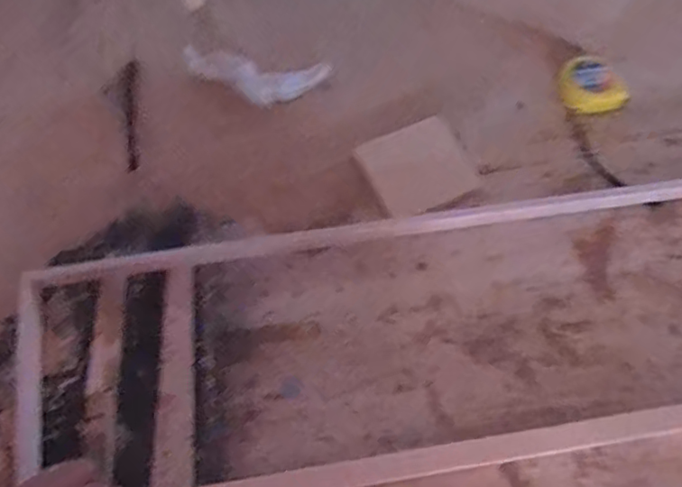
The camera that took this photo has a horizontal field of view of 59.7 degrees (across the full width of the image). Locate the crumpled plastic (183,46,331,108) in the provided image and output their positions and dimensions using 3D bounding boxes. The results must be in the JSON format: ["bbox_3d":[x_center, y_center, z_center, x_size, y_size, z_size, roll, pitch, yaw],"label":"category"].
[{"bbox_3d":[-0.102,-0.194,0.706,0.171,0.029,0.071,2,66,2],"label":"crumpled plastic"}]

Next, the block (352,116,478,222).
[{"bbox_3d":[0.086,-0.086,0.666,0.116,0.010,0.102,-25,67,-10],"label":"block"}]

